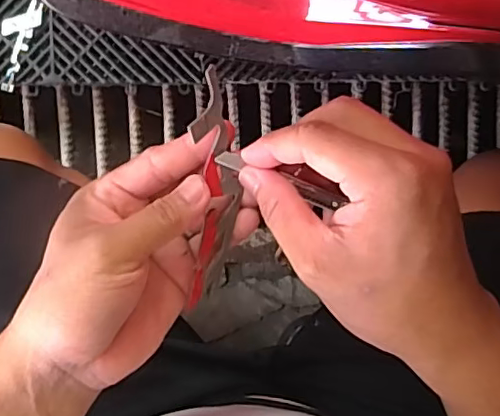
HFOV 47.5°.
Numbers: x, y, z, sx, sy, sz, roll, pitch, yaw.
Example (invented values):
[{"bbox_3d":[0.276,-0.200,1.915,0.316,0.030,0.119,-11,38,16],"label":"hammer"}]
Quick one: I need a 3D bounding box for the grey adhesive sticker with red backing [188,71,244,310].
[{"bbox_3d":[-0.019,-0.007,0.312,0.027,0.015,0.133,2,110,-6],"label":"grey adhesive sticker with red backing"}]

